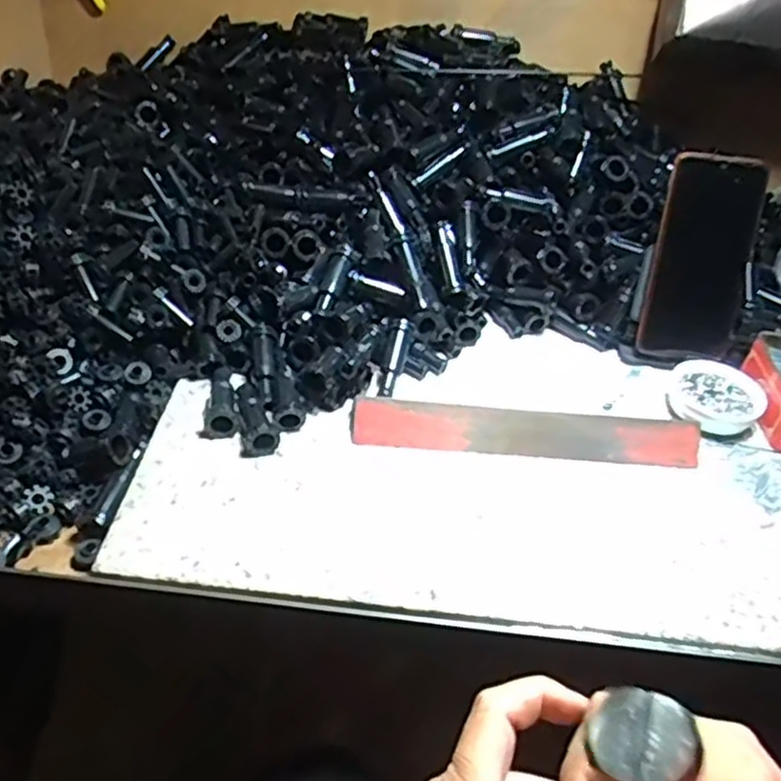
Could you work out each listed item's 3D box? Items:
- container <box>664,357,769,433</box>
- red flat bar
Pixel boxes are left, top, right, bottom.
[{"bbox_3d":[0.264,0.005,0.600,0.067,0.024,0.068,4,39,-4],"label":"container"},{"bbox_3d":[0.104,0.030,0.550,0.258,0.022,0.025,5,39,-3],"label":"red flat bar"}]

